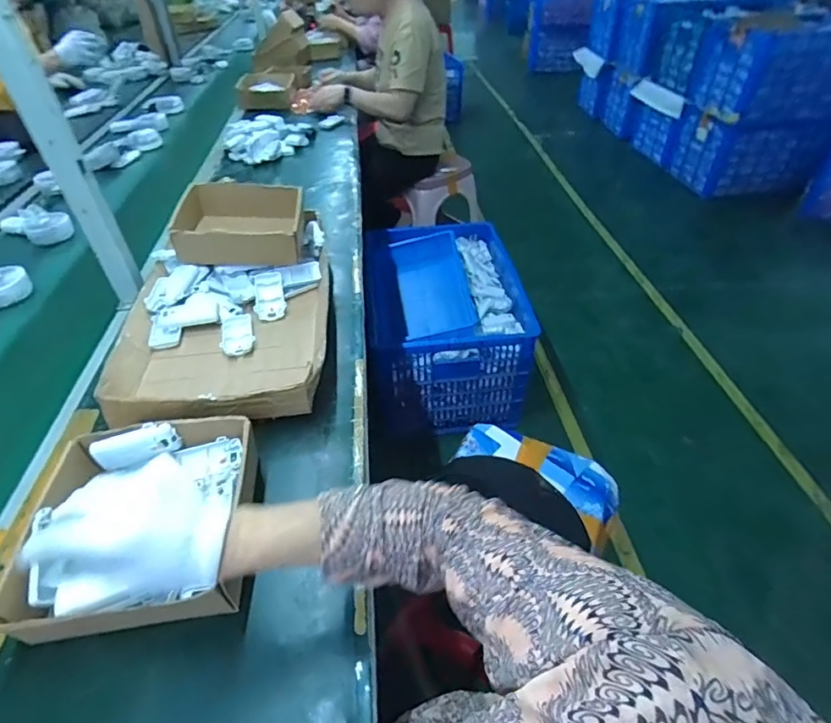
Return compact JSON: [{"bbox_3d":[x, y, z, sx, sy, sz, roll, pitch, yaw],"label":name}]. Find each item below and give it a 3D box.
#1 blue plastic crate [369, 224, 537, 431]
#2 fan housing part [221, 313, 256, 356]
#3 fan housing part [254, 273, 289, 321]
[{"bbox_3d":[0.121,-0.126,1.632,0.450,0.398,0.651,-5,45,-5],"label":"blue plastic crate"},{"bbox_3d":[-0.293,-0.045,0.788,0.052,0.012,0.098,-15,47,-15],"label":"fan housing part"},{"bbox_3d":[-0.255,-0.115,0.833,0.051,0.009,0.103,-10,63,-10],"label":"fan housing part"}]

